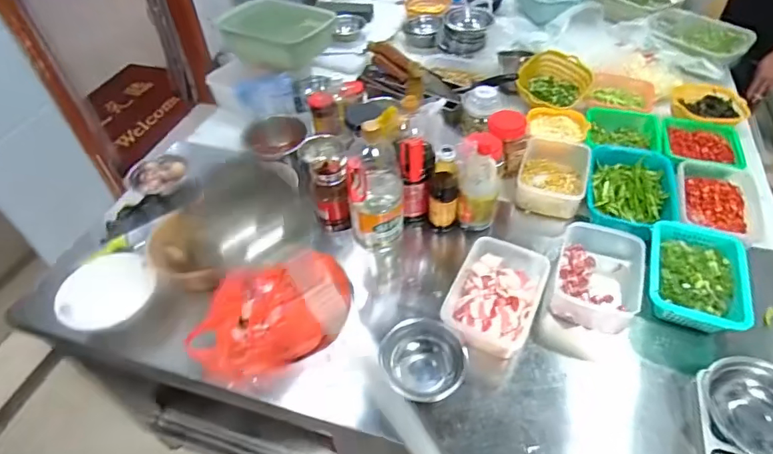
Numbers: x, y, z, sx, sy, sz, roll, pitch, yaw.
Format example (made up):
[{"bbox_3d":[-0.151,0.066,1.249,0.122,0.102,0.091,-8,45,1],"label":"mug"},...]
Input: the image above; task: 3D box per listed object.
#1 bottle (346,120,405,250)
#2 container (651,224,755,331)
[{"bbox_3d":[-0.021,-0.079,0.927,0.107,0.290,0.078,-5,47,-3],"label":"bottle"},{"bbox_3d":[0.572,0.099,0.877,0.155,0.086,0.227,15,49,16],"label":"container"}]

